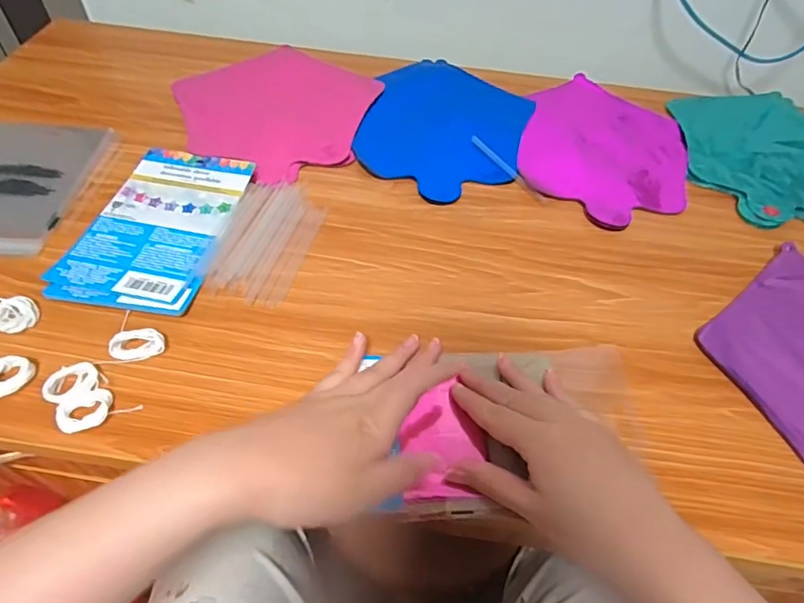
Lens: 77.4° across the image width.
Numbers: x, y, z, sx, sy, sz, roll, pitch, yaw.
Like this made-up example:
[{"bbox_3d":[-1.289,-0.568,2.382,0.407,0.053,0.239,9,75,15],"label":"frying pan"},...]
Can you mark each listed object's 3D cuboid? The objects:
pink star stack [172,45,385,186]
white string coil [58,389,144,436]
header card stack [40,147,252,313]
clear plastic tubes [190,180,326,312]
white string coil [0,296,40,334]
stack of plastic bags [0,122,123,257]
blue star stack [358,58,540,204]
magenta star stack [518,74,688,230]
[{"bbox_3d":[-0.140,-0.222,0.568,0.221,0.006,0.217,28,57,17],"label":"pink star stack"},{"bbox_3d":[-0.208,0.072,0.343,0.048,0.007,0.028,-23,58,-19],"label":"white string coil"},{"bbox_3d":[-0.218,-0.072,0.452,0.122,0.008,0.191,8,53,3],"label":"header card stack"},{"bbox_3d":[-0.121,-0.058,0.448,0.080,0.006,0.135,13,53,7],"label":"clear plastic tubes"},{"bbox_3d":[-0.299,0.009,0.384,0.031,0.007,0.032,1,53,-2],"label":"white string coil"},{"bbox_3d":[-0.367,-0.116,0.485,0.144,0.009,0.192,1,53,-2],"label":"stack of plastic bags"},{"bbox_3d":[0.048,-0.202,0.567,0.175,0.006,0.239,16,54,9],"label":"blue star stack"},{"bbox_3d":[0.224,-0.176,0.560,0.174,0.007,0.251,12,53,6],"label":"magenta star stack"}]

